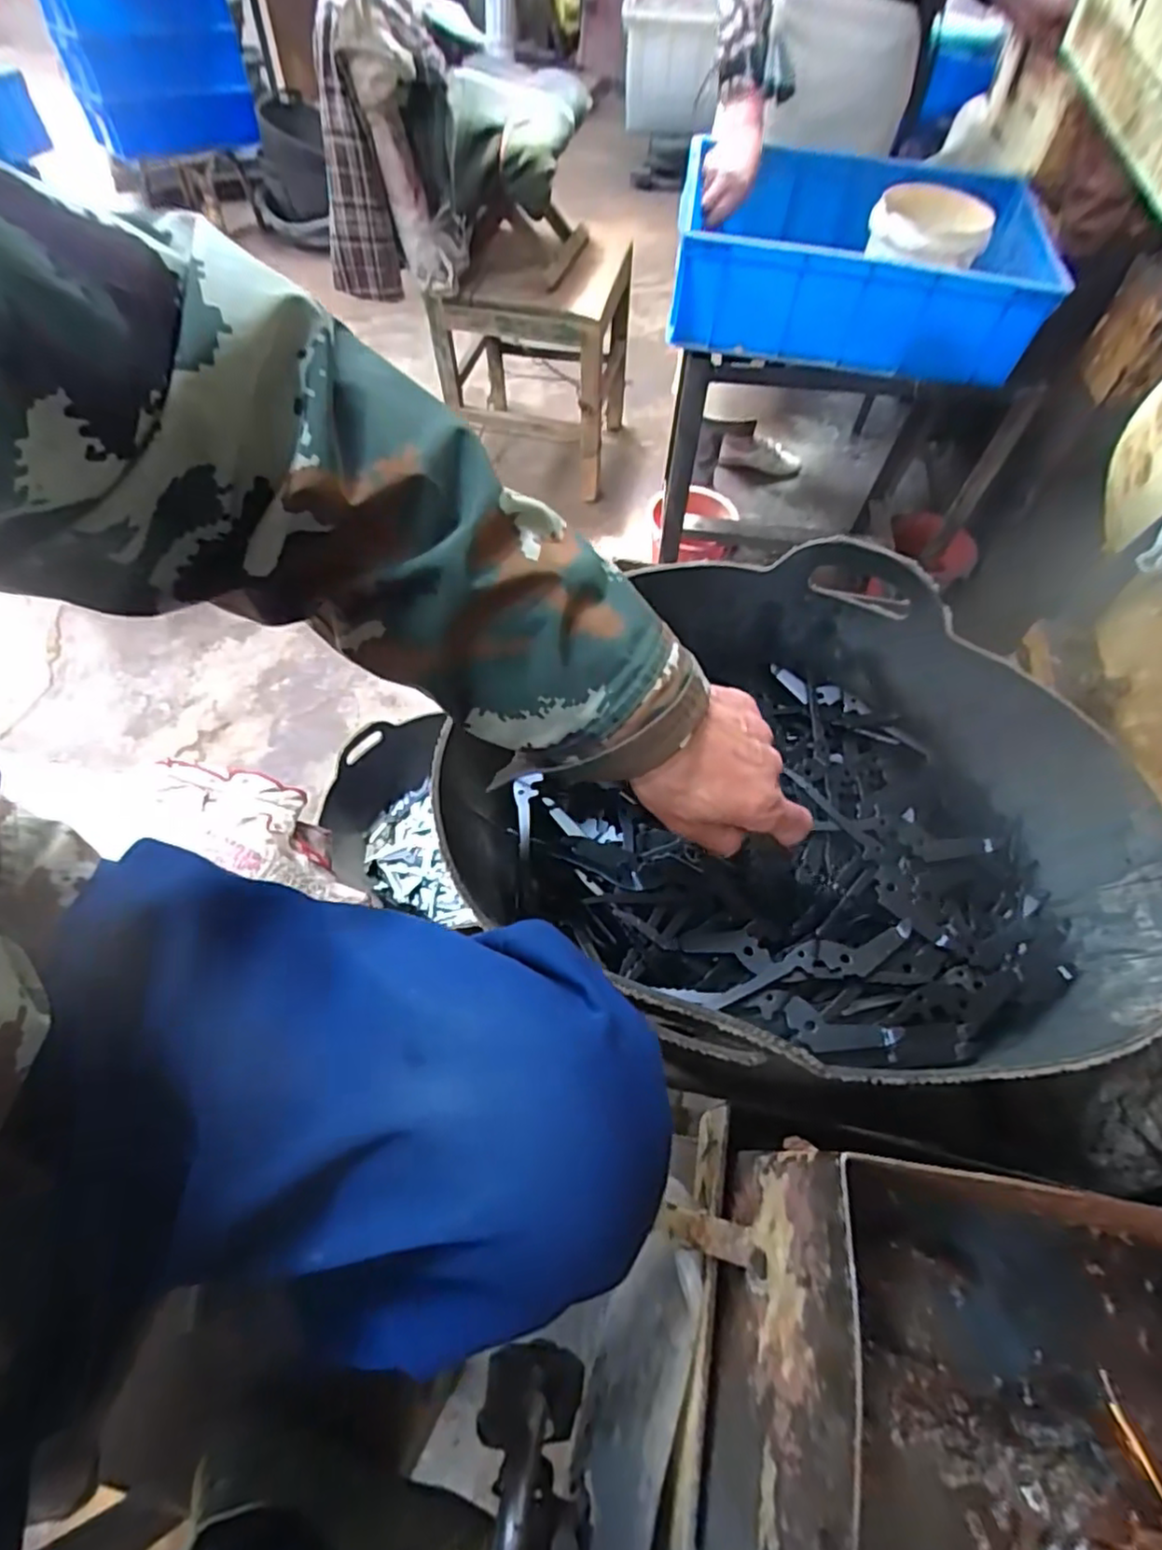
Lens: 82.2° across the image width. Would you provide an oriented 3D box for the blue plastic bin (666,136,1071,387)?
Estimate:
[{"bbox_3d":[0.401,-0.772,0.990,0.492,0.155,0.343,9,59,4],"label":"blue plastic bin"}]

